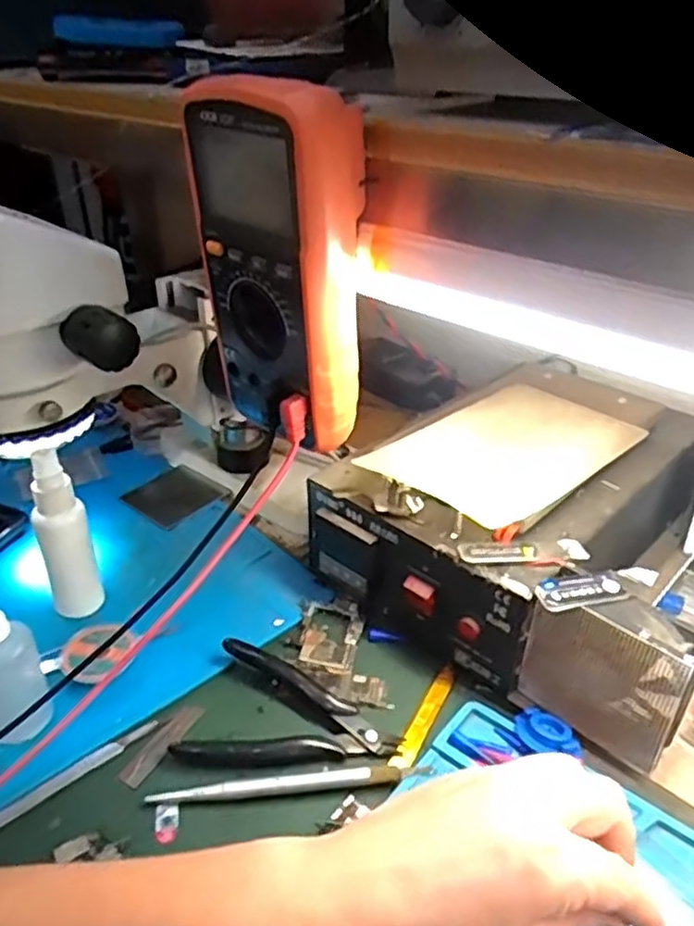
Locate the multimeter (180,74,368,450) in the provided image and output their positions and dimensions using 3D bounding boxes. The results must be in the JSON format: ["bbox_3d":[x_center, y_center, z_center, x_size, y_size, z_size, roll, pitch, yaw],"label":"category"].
[{"bbox_3d":[-0.034,-0.097,0.364,0.049,0.171,0.090,-25,39,-33],"label":"multimeter"}]

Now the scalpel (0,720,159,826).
[{"bbox_3d":[-0.155,0.169,0.371,0.119,0.006,0.008,-26,39,-33],"label":"scalpel"}]

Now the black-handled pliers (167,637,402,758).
[{"bbox_3d":[-0.028,0.141,0.403,0.115,0.010,0.079,6,33,13],"label":"black-handled pliers"}]

